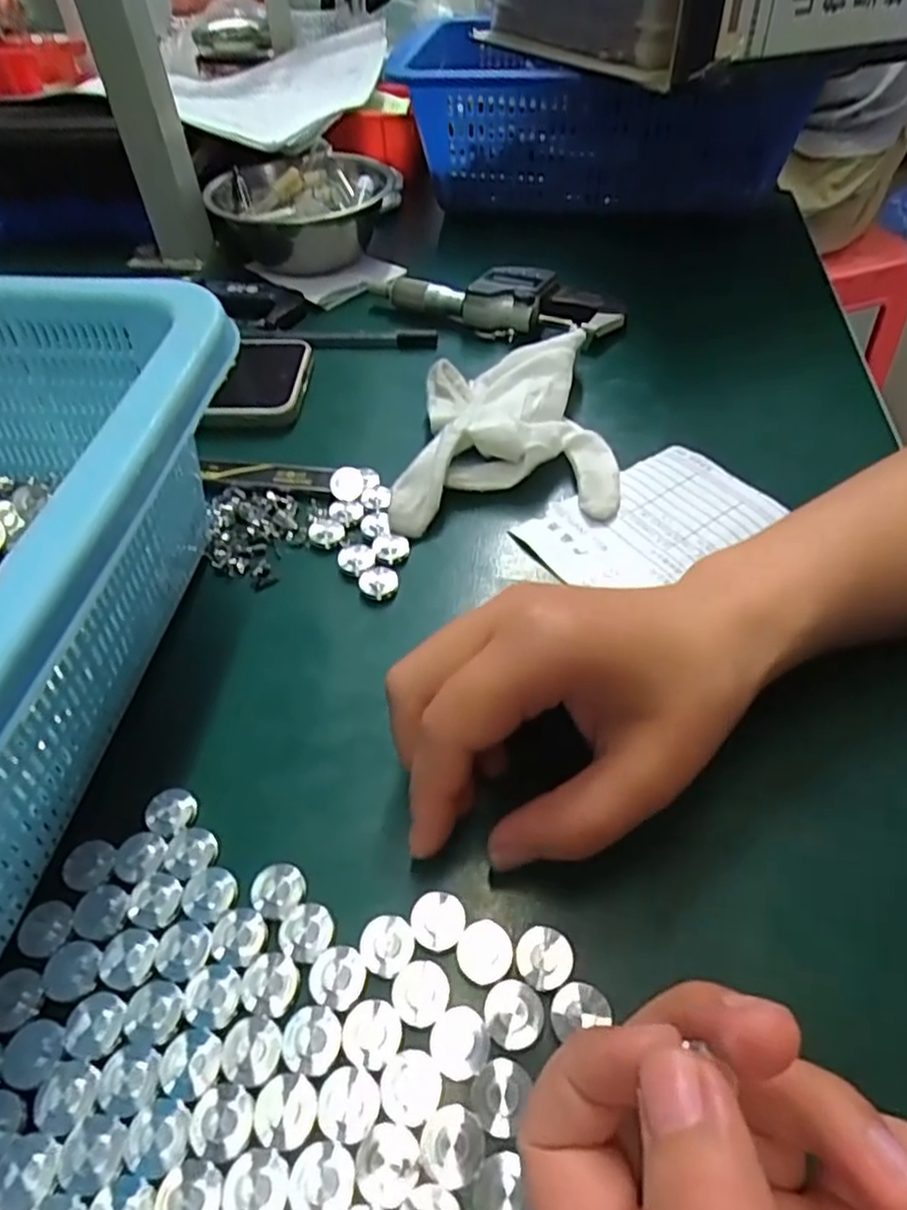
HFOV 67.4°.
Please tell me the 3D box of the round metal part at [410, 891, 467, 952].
[{"bbox_3d":[-0.004,0.089,0.192,0.015,0.004,0.015,-2,49,2],"label":"round metal part"}]

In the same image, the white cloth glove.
[{"bbox_3d":[0.021,-0.086,0.328,0.103,0.032,0.110,-5,49,-1],"label":"white cloth glove"}]

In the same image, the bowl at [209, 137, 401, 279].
[{"bbox_3d":[-0.102,-0.270,0.473,0.118,0.050,0.109,-19,50,-13],"label":"bowl"}]

